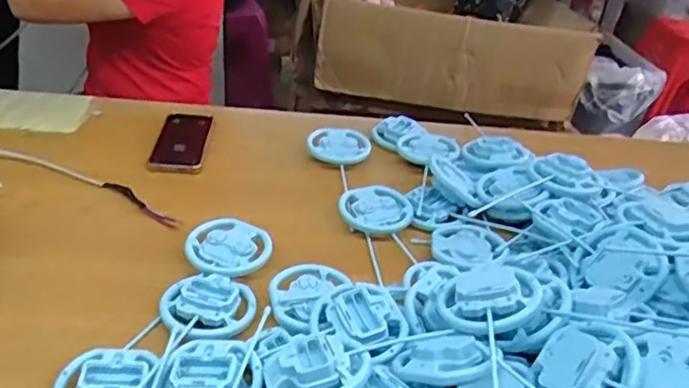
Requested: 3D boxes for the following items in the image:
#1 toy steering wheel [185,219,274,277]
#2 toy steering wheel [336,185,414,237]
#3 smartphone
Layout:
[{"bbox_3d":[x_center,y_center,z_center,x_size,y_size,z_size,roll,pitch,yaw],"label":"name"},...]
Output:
[{"bbox_3d":[-0.147,0.069,0.749,0.100,0.021,0.091,4,33,-2],"label":"toy steering wheel"},{"bbox_3d":[0.043,0.023,0.858,0.100,0.021,0.100,4,33,-2],"label":"toy steering wheel"},{"bbox_3d":[-0.266,-0.087,0.986,0.083,0.013,0.171,2,33,-5],"label":"smartphone"}]

